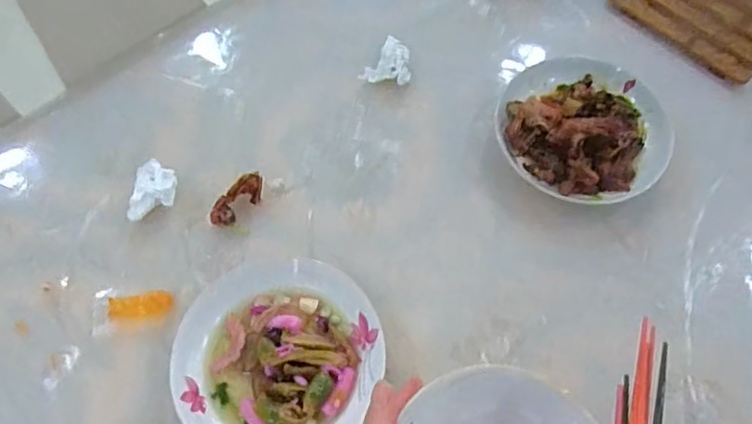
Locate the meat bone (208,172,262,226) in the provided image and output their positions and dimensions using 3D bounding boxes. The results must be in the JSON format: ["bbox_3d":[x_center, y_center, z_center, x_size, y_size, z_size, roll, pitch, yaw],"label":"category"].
[{"bbox_3d":[-0.130,-0.010,0.575,0.023,0.024,0.059,38,70,17],"label":"meat bone"}]

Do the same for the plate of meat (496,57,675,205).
[{"bbox_3d":[0.203,-0.083,0.599,0.161,0.049,0.152,0,64,1],"label":"plate of meat"}]

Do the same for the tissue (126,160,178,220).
[{"bbox_3d":[-0.211,-0.022,0.581,0.044,0.034,0.058,0,64,1],"label":"tissue"}]

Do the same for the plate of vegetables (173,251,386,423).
[{"bbox_3d":[-0.082,0.119,0.511,0.165,0.029,0.167,0,64,1],"label":"plate of vegetables"}]

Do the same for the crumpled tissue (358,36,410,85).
[{"bbox_3d":[0.018,-0.156,0.649,0.046,0.019,0.059,32,68,15],"label":"crumpled tissue"}]

